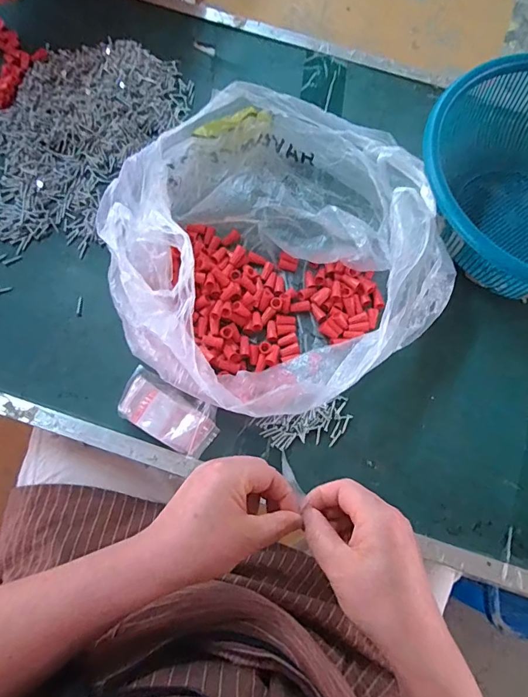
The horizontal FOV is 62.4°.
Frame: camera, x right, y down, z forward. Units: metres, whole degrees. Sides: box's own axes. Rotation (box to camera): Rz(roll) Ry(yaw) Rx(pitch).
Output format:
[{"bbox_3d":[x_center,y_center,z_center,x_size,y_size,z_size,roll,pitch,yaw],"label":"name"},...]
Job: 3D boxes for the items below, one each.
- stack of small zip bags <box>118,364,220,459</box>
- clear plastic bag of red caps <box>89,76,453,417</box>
[{"bbox_3d":[-0.097,0.067,0.447,0.099,0.024,0.055,28,76,5],"label":"stack of small zip bags"},{"bbox_3d":[0.018,-0.096,0.453,0.311,0.106,0.325,34,77,7],"label":"clear plastic bag of red caps"}]

